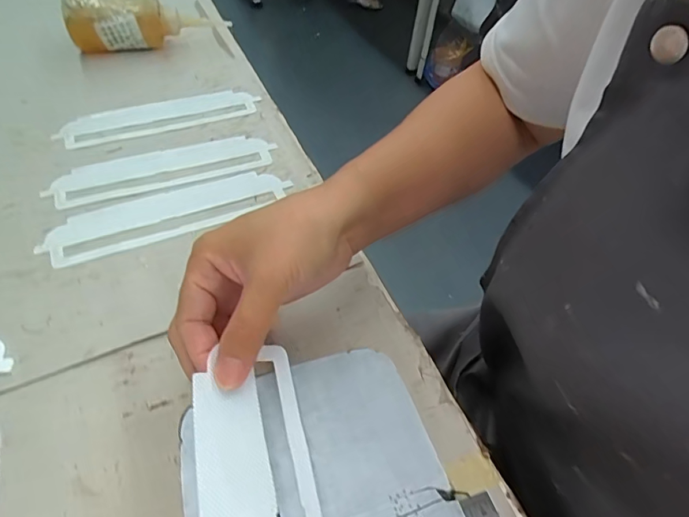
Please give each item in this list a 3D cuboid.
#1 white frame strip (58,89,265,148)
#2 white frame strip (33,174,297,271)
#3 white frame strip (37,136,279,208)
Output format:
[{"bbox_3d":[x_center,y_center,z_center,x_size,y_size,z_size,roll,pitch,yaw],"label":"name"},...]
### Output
[{"bbox_3d":[-0.179,-0.143,0.451,0.183,0.004,0.053,-18,53,-19],"label":"white frame strip"},{"bbox_3d":[-0.136,-0.039,0.363,0.183,0.004,0.053,-19,53,-20],"label":"white frame strip"},{"bbox_3d":[-0.157,-0.083,0.404,0.183,0.004,0.054,-16,53,-18],"label":"white frame strip"}]

